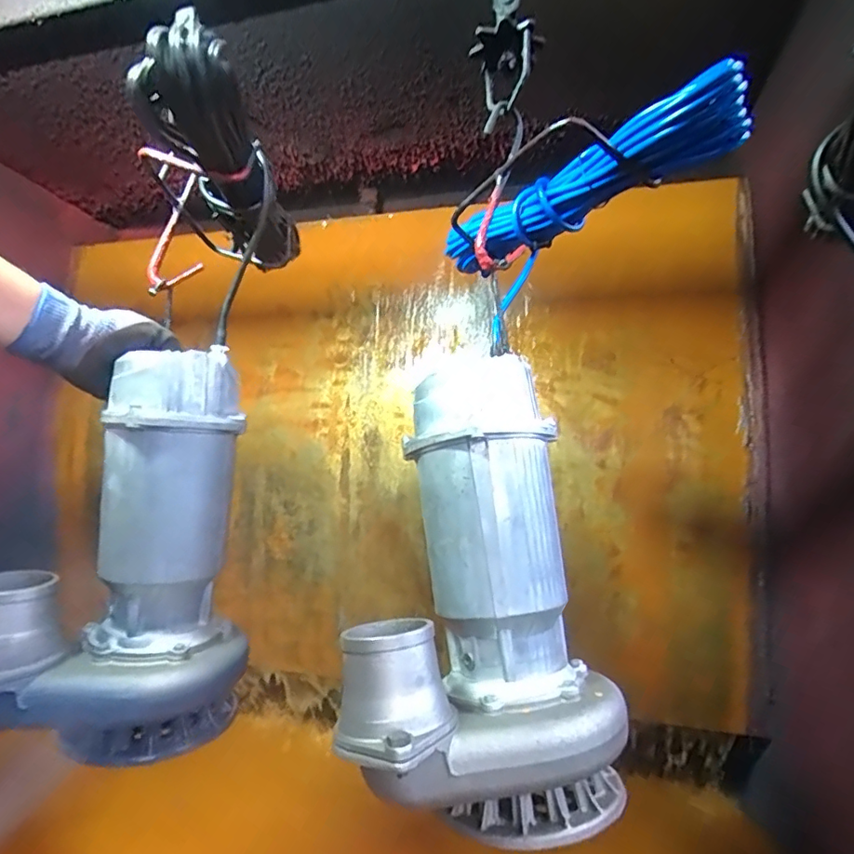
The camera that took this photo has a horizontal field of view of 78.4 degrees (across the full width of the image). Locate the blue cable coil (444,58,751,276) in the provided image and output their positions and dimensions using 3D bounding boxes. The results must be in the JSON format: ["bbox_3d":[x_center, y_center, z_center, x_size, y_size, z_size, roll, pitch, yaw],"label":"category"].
[{"bbox_3d":[0.151,-0.245,0.561,0.084,0.066,0.360,5,-6,-33],"label":"blue cable coil"}]

